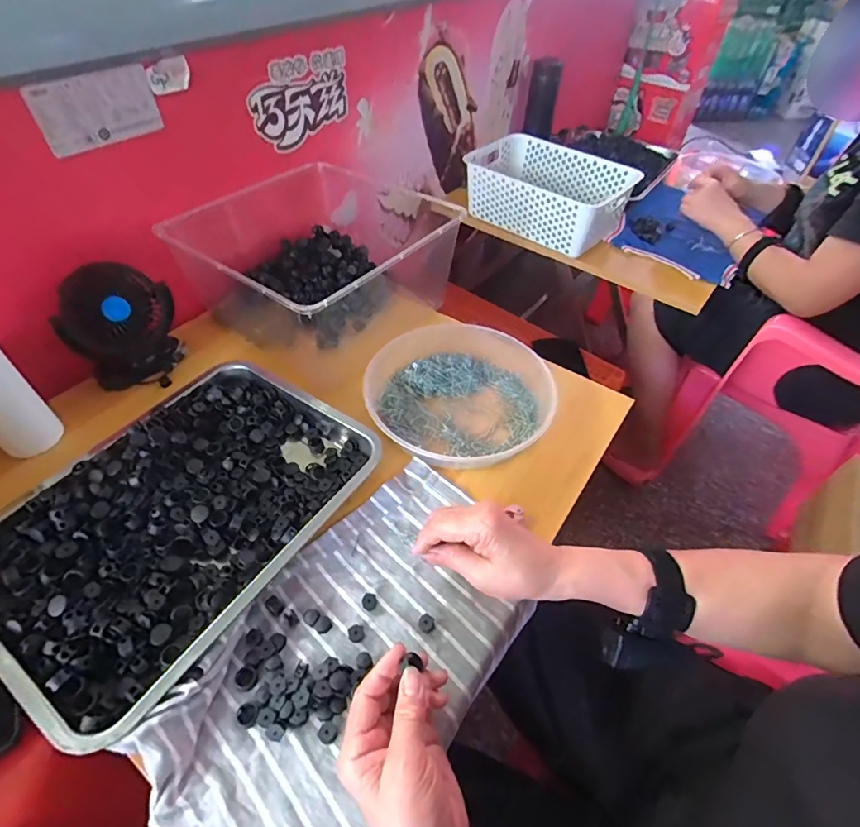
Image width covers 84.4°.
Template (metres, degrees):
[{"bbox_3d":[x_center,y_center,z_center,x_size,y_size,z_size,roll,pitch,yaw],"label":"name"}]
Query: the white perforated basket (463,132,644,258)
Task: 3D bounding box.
[{"bbox_3d":[0.234,-0.459,0.981,0.309,0.107,0.214,33,55,24],"label":"white perforated basket"}]

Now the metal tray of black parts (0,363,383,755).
[{"bbox_3d":[-0.240,0.094,0.468,0.239,0.039,0.336,27,53,20],"label":"metal tray of black parts"}]

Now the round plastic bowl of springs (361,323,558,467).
[{"bbox_3d":[0.038,-0.023,0.579,0.211,0.046,0.215,1,48,-1],"label":"round plastic bowl of springs"}]

